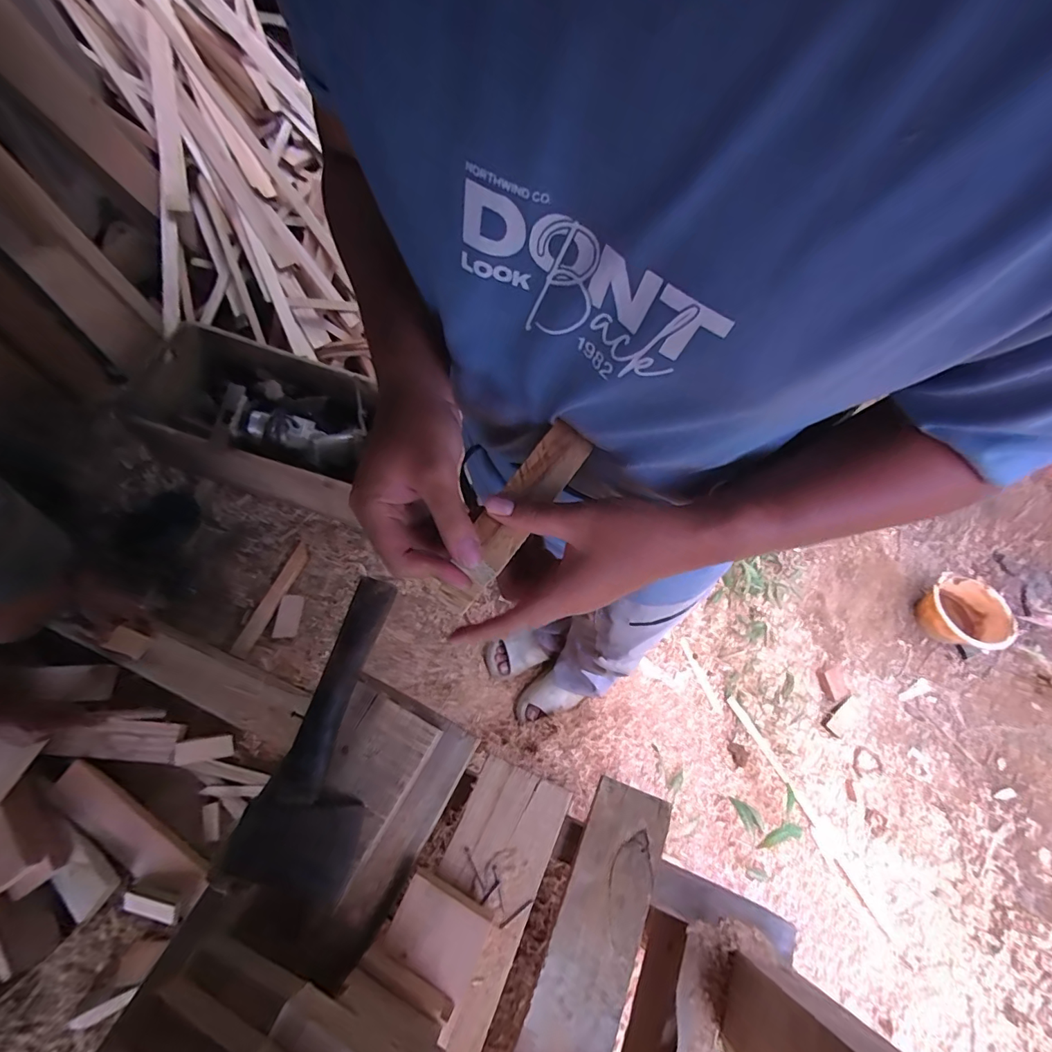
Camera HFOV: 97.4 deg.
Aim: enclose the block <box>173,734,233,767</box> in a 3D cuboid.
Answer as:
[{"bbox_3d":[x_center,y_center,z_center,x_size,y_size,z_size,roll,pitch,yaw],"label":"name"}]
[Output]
[{"bbox_3d":[-0.747,0.518,1.073,0.115,0.018,0.051,-2,61,-20],"label":"block"}]

